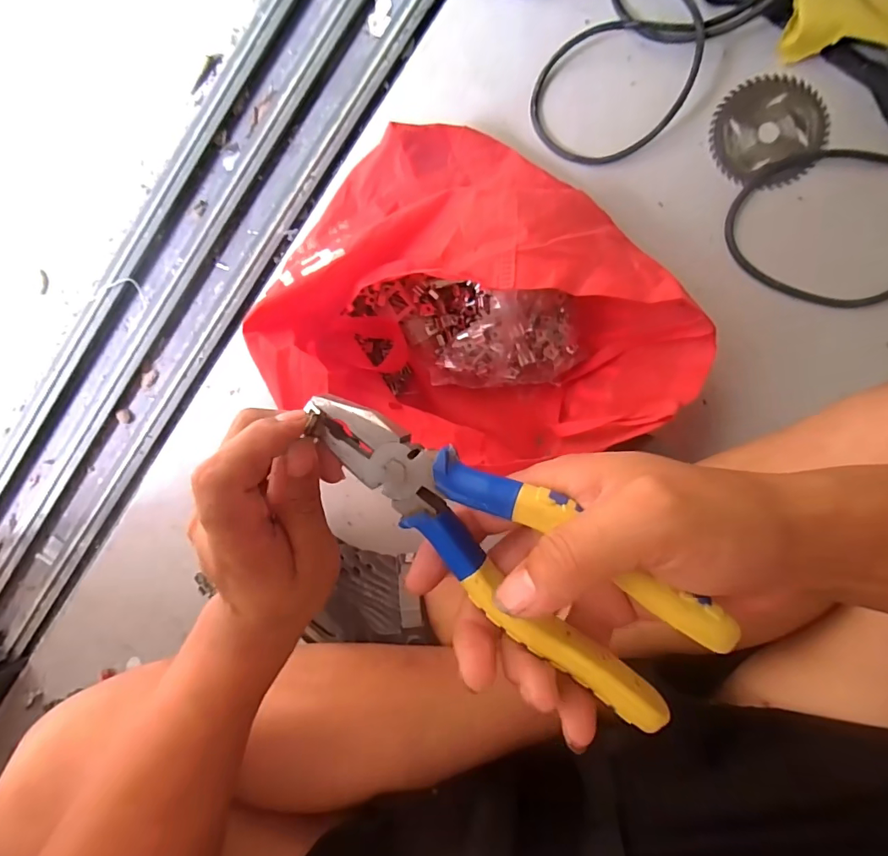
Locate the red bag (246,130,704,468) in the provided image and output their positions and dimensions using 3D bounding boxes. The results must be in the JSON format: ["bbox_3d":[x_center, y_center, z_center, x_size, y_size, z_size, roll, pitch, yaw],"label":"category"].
[{"bbox_3d":[0.055,-0.104,0.419,0.346,0.151,0.268,22,96,7],"label":"red bag"}]

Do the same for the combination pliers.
[{"bbox_3d":[0.020,0.043,0.200,0.184,0.021,0.057,37,97,13],"label":"combination pliers"}]

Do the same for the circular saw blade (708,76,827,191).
[{"bbox_3d":[0.303,-0.278,0.446,0.097,0.008,0.098,1,94,10],"label":"circular saw blade"}]

